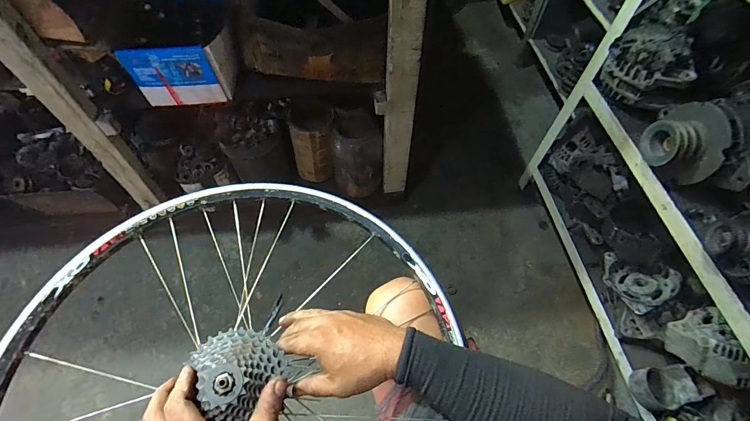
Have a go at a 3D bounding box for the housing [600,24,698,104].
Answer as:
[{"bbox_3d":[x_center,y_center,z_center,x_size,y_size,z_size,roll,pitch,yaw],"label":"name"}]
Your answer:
[{"bbox_3d":[0.561,-0.299,0.735,0.154,0.144,0.081,35,63,20],"label":"housing"}]

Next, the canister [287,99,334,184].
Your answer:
[{"bbox_3d":[-0.180,-0.199,1.058,0.129,0.210,0.135,-11,58,-8],"label":"canister"}]

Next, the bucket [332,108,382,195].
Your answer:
[{"bbox_3d":[-0.049,-0.161,1.049,0.141,0.214,0.154,0,57,-1],"label":"bucket"}]

